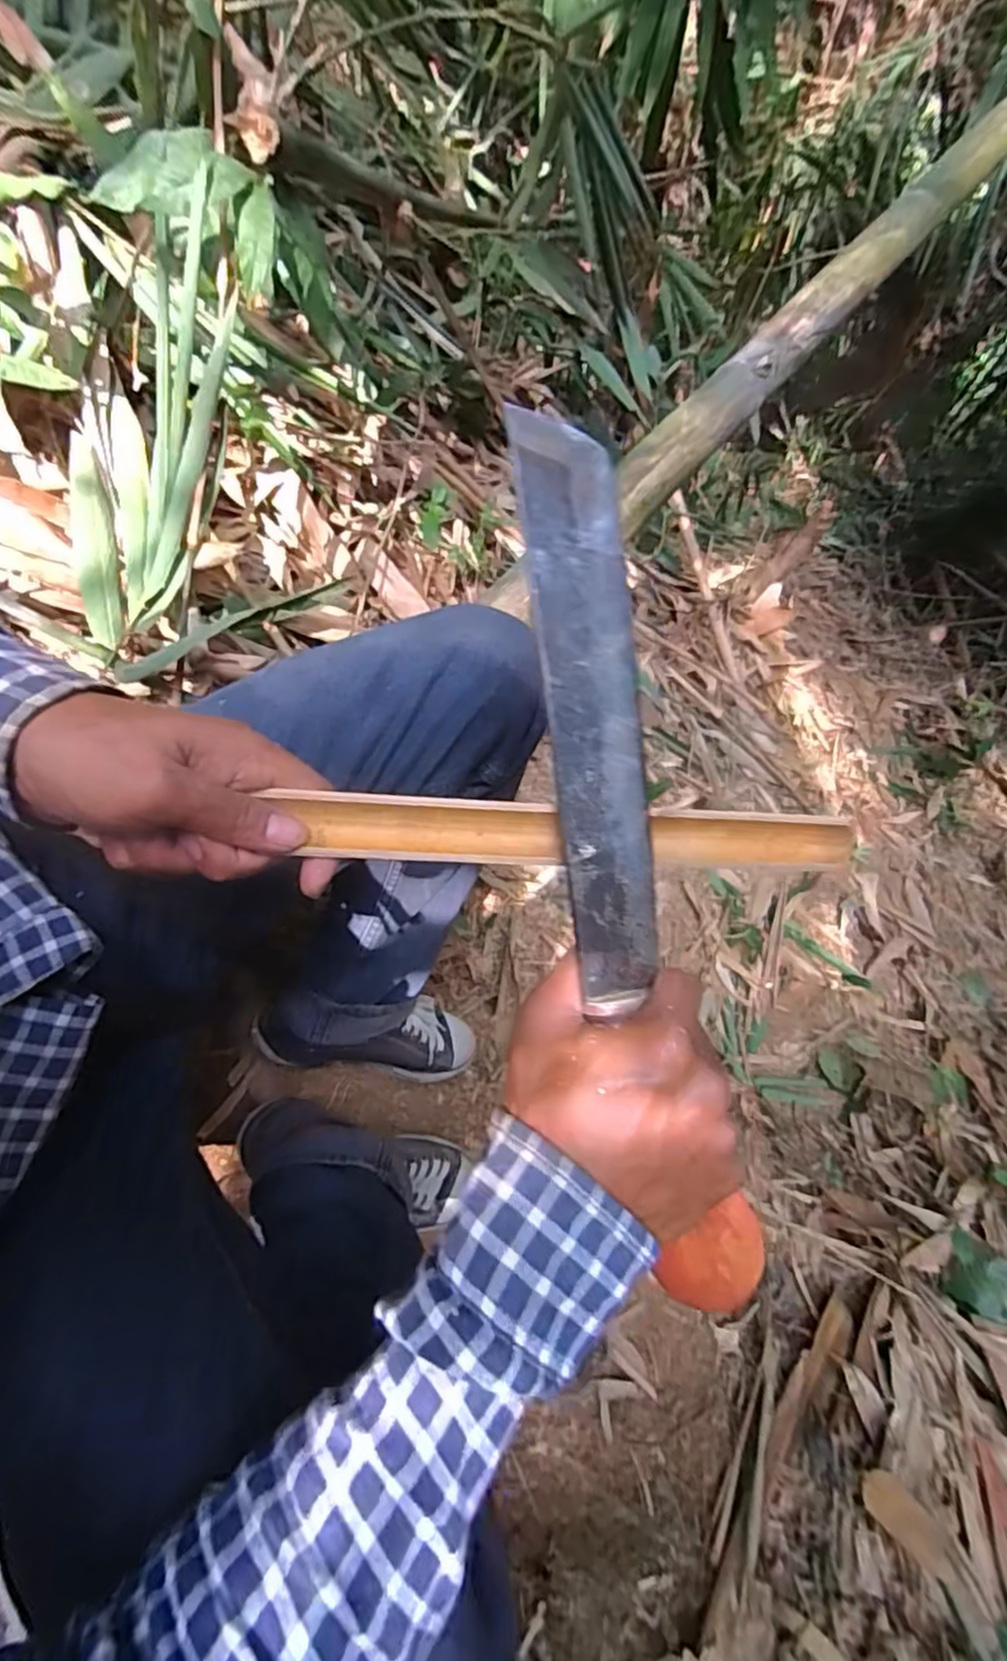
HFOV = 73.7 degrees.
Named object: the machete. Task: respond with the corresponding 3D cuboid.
[{"bbox_3d":[0.054,0.019,0.290,0.054,0.017,0.382,-11,92,-5],"label":"machete"}]

